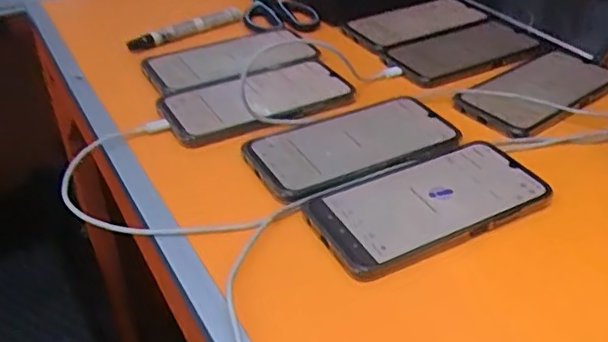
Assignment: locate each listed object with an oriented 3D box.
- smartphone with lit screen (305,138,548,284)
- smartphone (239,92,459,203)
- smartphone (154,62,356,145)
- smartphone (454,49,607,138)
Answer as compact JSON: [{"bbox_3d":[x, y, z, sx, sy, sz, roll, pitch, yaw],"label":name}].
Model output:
[{"bbox_3d":[0.089,0.022,0.416,0.169,0.015,0.079,-18,39,-22],"label":"smartphone with lit screen"},{"bbox_3d":[0.040,-0.024,0.472,0.169,0.009,0.080,-19,39,-22],"label":"smartphone"},{"bbox_3d":[-0.040,-0.066,0.524,0.170,0.013,0.083,-17,41,-23],"label":"smartphone"},{"bbox_3d":[0.218,-0.077,0.549,0.158,0.015,0.079,-24,44,-30],"label":"smartphone"}]

